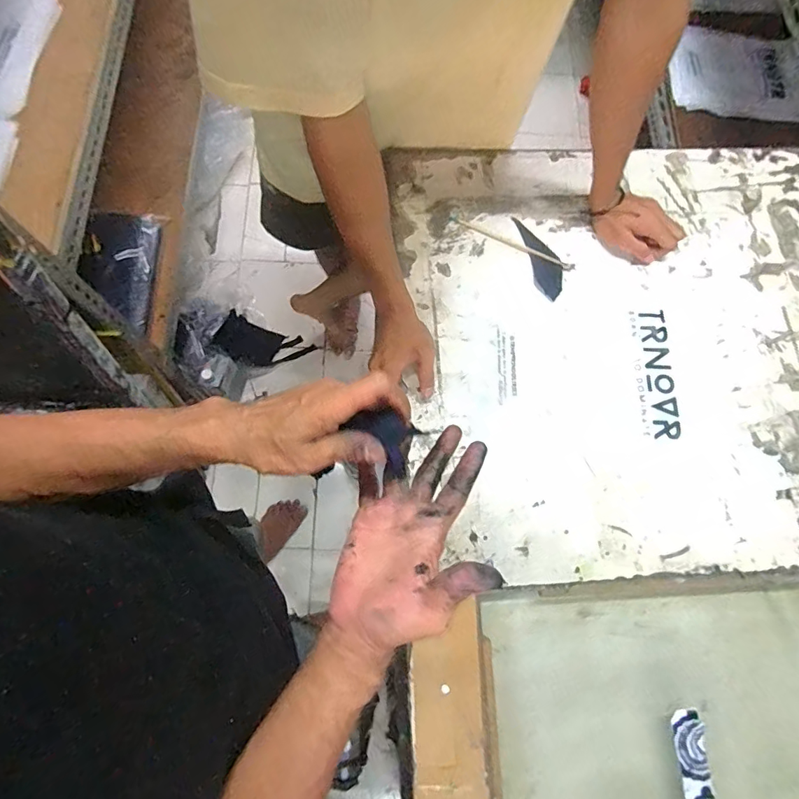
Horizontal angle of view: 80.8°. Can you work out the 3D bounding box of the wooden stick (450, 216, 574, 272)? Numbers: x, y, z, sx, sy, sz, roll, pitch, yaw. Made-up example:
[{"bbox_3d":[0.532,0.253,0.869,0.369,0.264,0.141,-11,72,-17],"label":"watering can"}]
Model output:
[{"bbox_3d":[0.167,-0.232,0.698,0.193,0.005,0.013,24,75,5],"label":"wooden stick"}]

